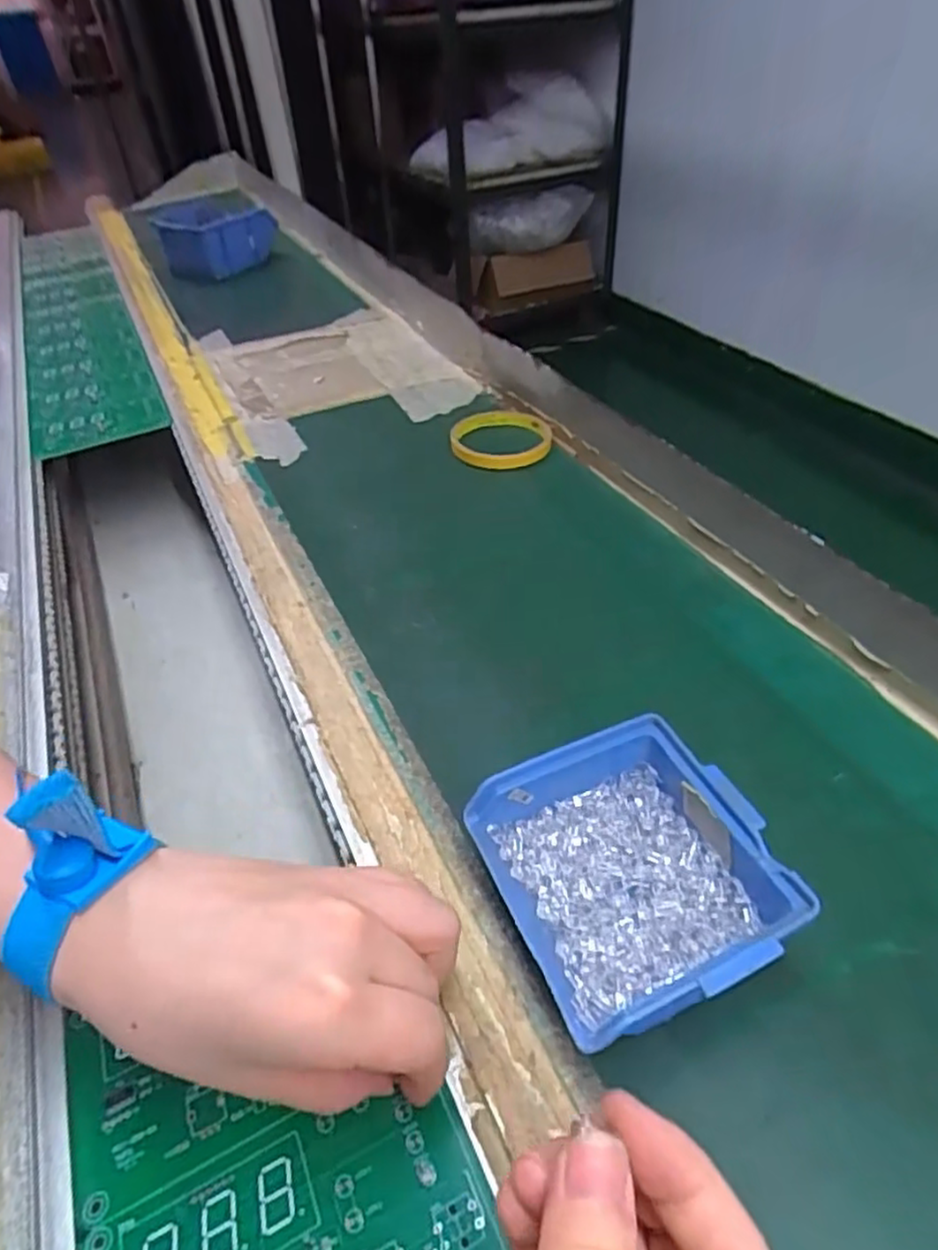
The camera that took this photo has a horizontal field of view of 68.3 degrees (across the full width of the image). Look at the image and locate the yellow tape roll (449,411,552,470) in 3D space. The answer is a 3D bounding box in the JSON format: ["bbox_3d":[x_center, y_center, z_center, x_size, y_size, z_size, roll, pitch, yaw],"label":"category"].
[{"bbox_3d":[0.026,-0.160,0.591,0.085,0.013,0.085,-3,44,3],"label":"yellow tape roll"}]

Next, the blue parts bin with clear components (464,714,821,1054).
[{"bbox_3d":[0.062,0.100,0.272,0.096,0.050,0.103,-18,45,-13],"label":"blue parts bin with clear components"}]

